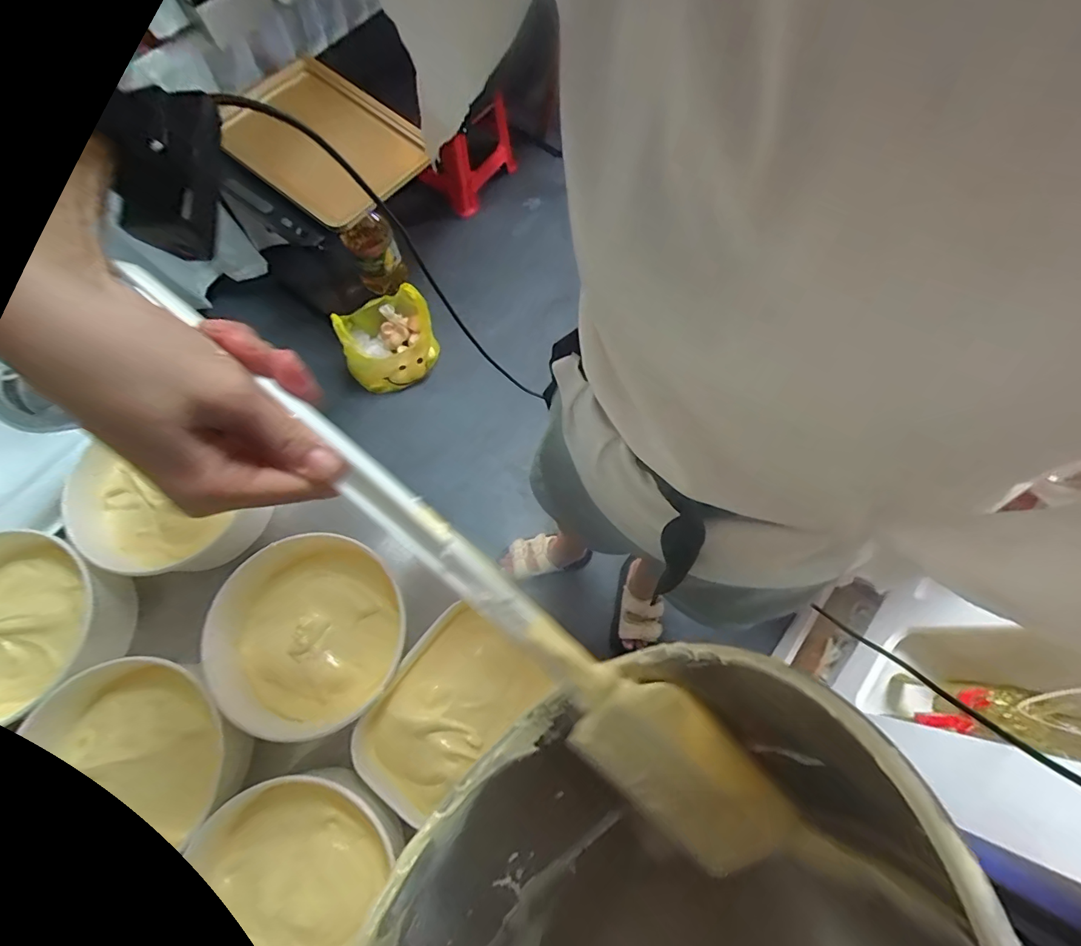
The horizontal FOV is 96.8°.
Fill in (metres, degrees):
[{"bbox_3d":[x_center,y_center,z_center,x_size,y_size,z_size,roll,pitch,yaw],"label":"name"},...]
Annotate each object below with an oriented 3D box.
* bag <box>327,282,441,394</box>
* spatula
[{"bbox_3d":[-0.380,-0.350,1.188,0.213,0.250,0.161,-22,73,-8],"label":"bag"},{"bbox_3d":[-0.037,0.047,0.228,0.398,0.016,0.065,43,110,-3],"label":"spatula"}]

